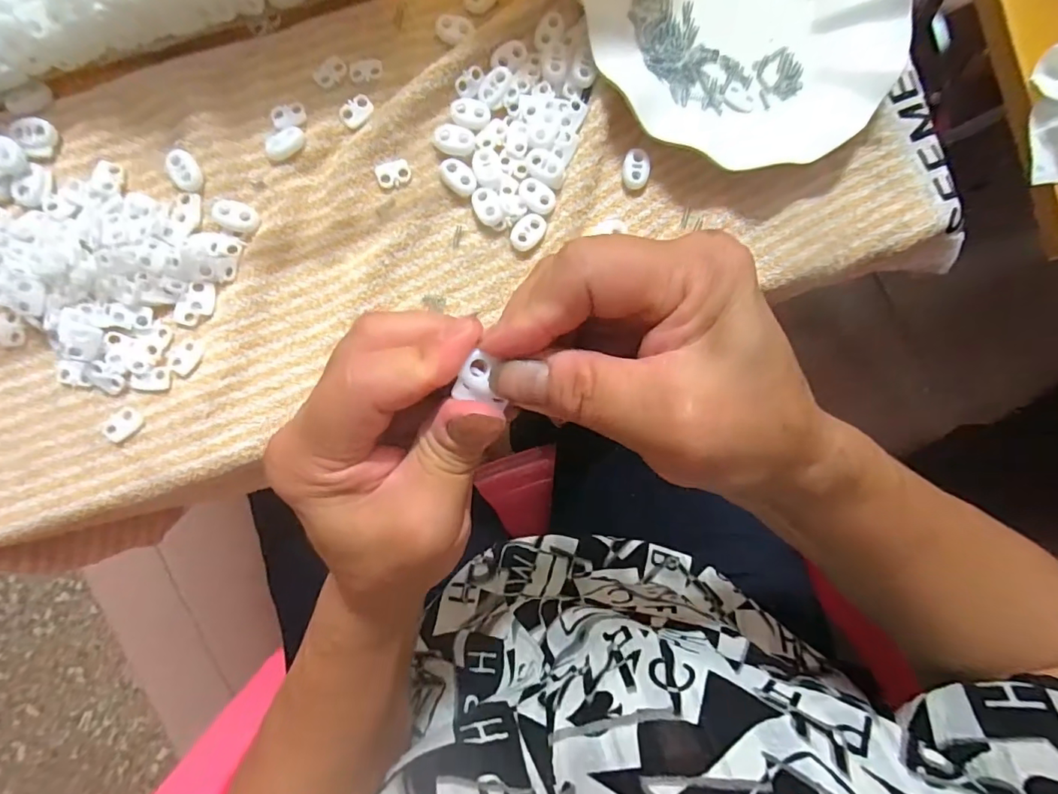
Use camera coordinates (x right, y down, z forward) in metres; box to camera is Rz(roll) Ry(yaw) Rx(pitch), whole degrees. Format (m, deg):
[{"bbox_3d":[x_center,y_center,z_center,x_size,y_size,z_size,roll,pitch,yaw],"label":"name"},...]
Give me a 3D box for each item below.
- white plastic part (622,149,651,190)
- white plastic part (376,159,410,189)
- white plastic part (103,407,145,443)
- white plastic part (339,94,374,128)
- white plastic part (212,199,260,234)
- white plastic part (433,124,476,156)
[{"bbox_3d":[0.062,-0.131,0.292,0.015,0.007,0.021,-5,88,-6],"label":"white plastic part"},{"bbox_3d":[-0.075,-0.124,0.280,0.018,0.004,0.013,-19,89,-7],"label":"white plastic part"},{"bbox_3d":[-0.212,0.015,0.263,0.020,0.004,0.013,-42,92,-6],"label":"white plastic part"},{"bbox_3d":[-0.096,-0.159,0.280,0.019,0.004,0.014,-45,92,-6],"label":"white plastic part"},{"bbox_3d":[-0.156,-0.097,0.269,0.021,0.006,0.015,15,86,-5],"label":"white plastic part"},{"bbox_3d":[-0.041,-0.142,0.280,0.022,0.006,0.016,12,86,-5],"label":"white plastic part"}]

